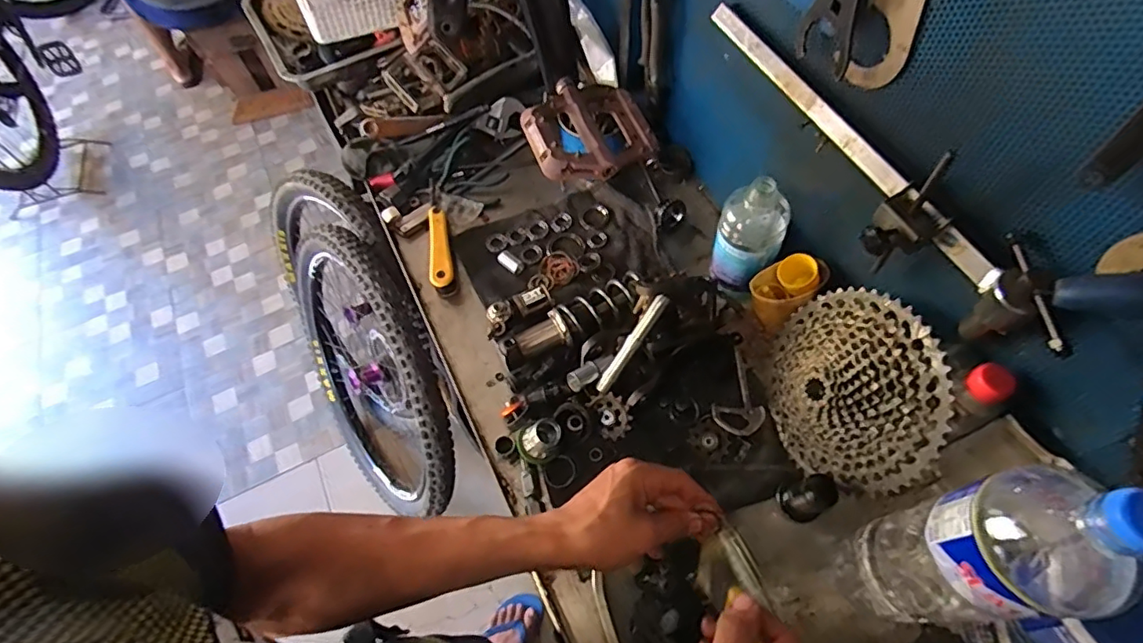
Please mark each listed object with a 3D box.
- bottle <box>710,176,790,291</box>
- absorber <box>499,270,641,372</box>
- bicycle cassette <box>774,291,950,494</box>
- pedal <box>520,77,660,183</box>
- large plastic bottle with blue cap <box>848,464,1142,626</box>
[{"bbox_3d":[0.202,-0.098,0.633,0.070,0.136,0.058,16,63,13],"label":"bottle"},{"bbox_3d":[0.006,0.001,0.678,0.192,0.042,0.055,-28,63,-12],"label":"absorber"},{"bbox_3d":[0.256,0.064,0.541,0.045,0.190,0.188,4,94,-28],"label":"bicycle cassette"},{"bbox_3d":[0.014,-0.174,0.504,0.109,0.028,0.104,-23,62,-9],"label":"pedal"},{"bbox_3d":[0.294,0.173,0.413,0.077,0.308,0.081,-14,61,-4],"label":"large plastic bottle with blue cap"}]

